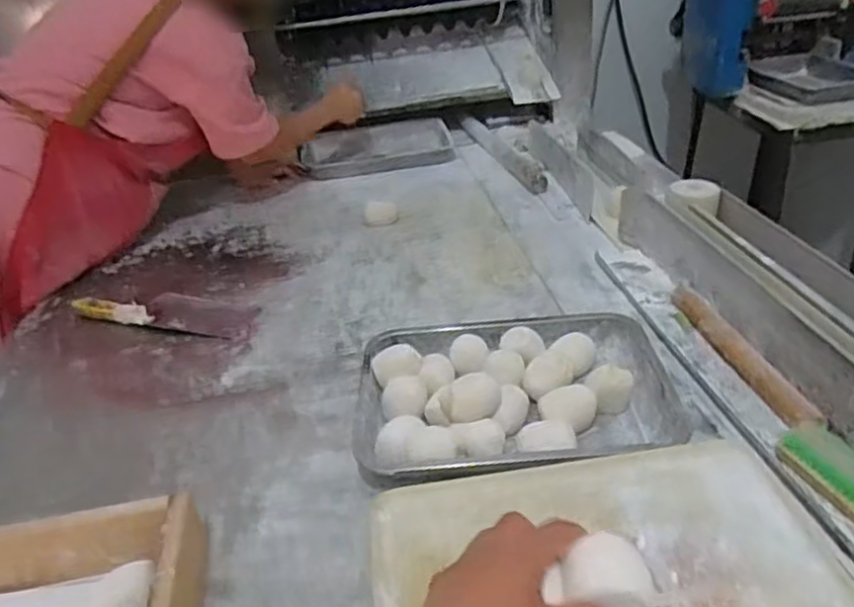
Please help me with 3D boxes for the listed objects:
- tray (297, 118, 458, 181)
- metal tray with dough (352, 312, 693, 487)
[{"bbox_3d":[-0.120,-0.373,1.681,0.357,0.050,0.232,-8,31,-3],"label":"tray"},{"bbox_3d":[0.097,0.091,0.829,0.351,0.063,0.268,-6,31,0],"label":"metal tray with dough"}]

